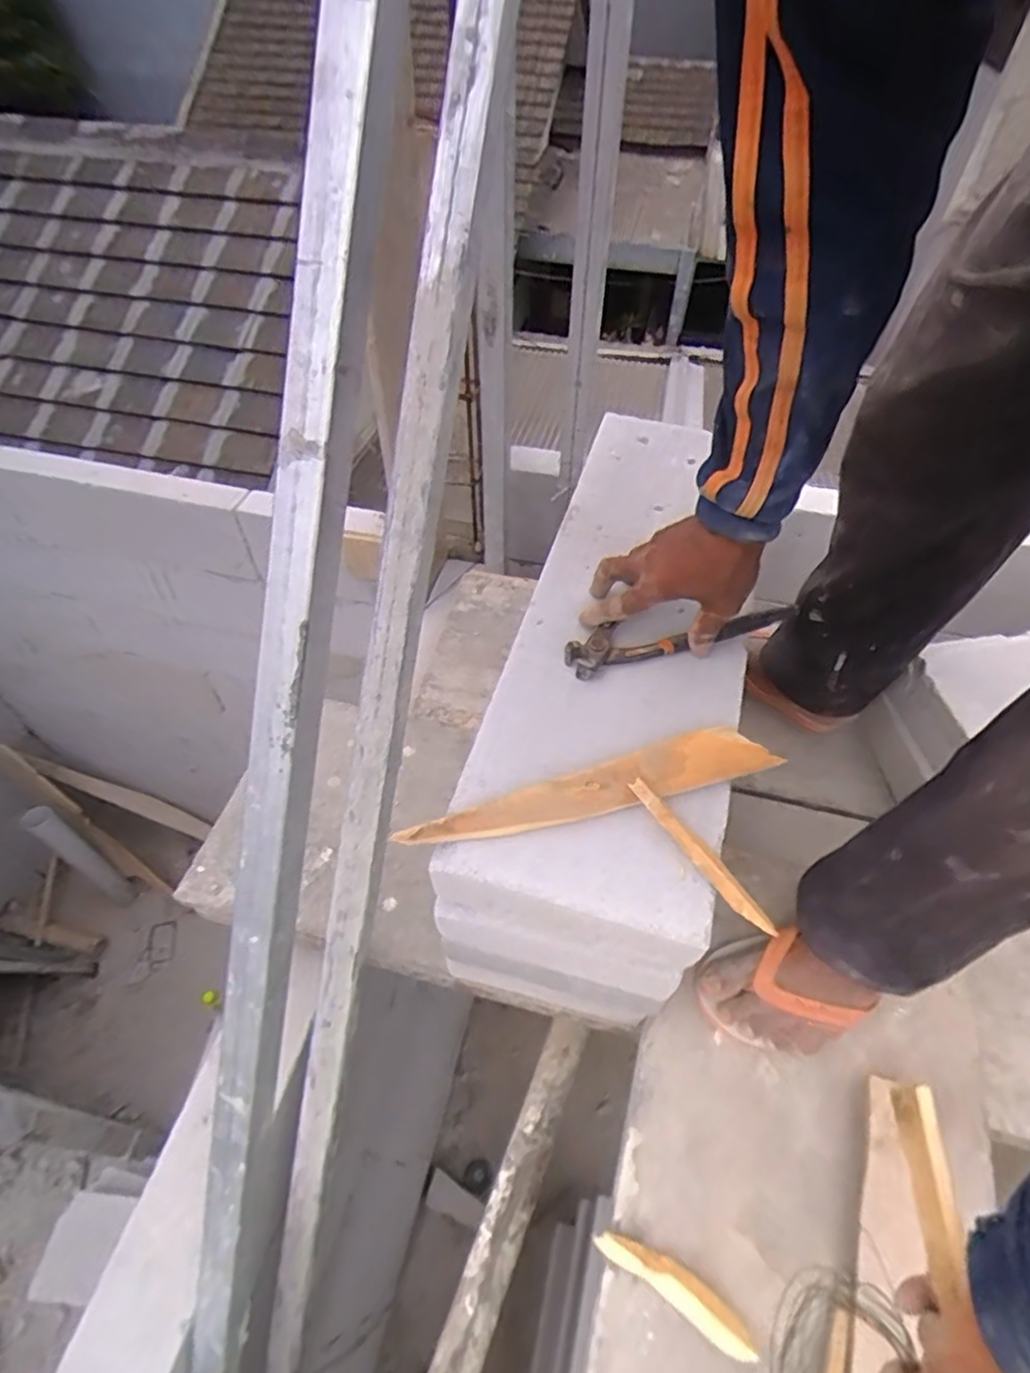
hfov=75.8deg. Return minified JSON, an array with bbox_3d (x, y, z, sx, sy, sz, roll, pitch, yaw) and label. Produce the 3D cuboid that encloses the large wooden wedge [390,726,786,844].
[{"bbox_3d":[0.057,0.073,0.486,0.273,0.012,0.045,-13,53,-11],"label":"large wooden wedge"}]

